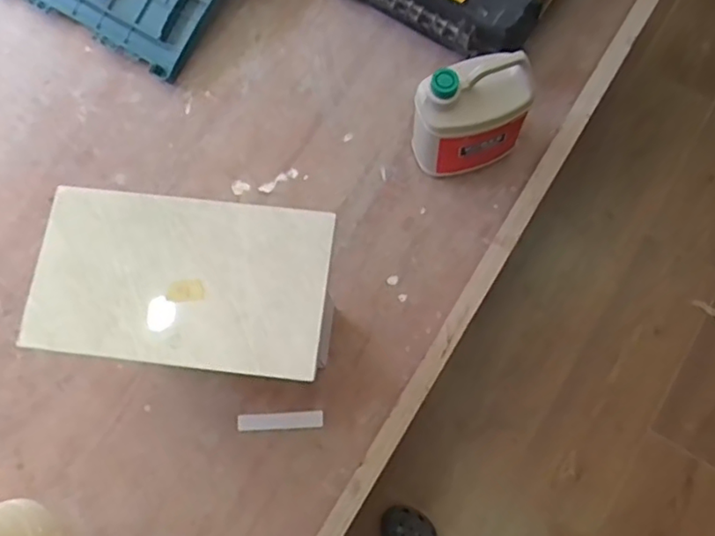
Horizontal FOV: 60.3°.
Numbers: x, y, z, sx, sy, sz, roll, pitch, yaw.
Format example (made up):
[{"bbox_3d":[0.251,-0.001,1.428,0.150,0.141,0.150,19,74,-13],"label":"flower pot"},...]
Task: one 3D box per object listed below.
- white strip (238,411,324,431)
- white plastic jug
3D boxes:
[{"bbox_3d":[-0.124,0.247,0.992,0.138,0.005,0.027,-3,75,1],"label":"white strip"},{"bbox_3d":[0.176,-0.235,0.995,0.167,0.255,0.104,-17,75,-2],"label":"white plastic jug"}]

